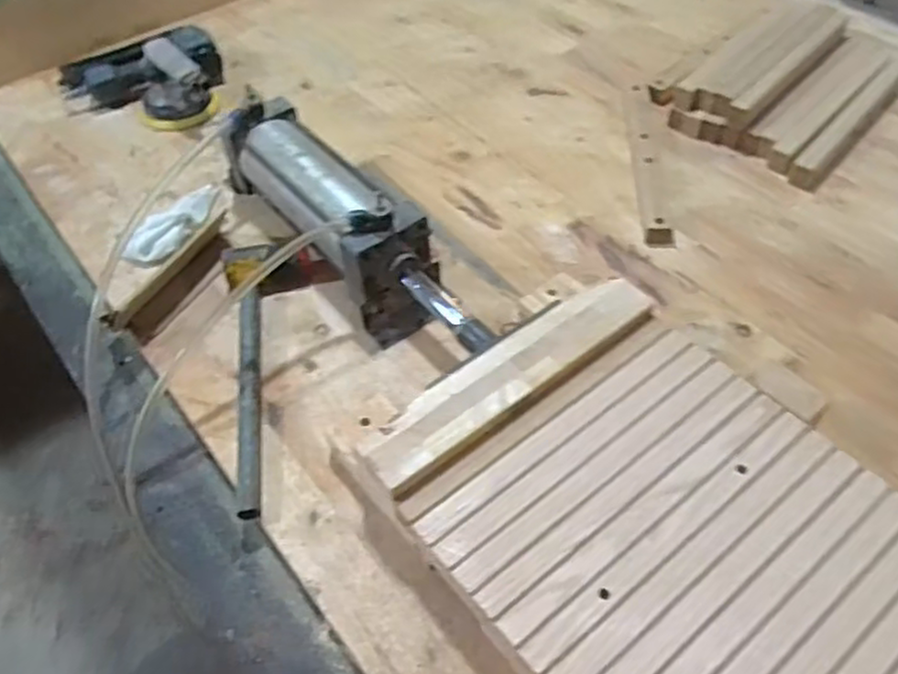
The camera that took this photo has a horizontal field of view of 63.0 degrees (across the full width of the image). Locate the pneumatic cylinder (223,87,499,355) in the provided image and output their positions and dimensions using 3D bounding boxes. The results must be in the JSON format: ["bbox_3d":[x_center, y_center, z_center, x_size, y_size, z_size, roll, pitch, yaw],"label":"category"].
[{"bbox_3d":[-0.112,-0.128,0.839,0.116,0.124,0.465,-29,54,-21],"label":"pneumatic cylinder"}]

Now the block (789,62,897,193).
[{"bbox_3d":[0.562,-0.303,1.010,0.039,0.047,0.323,34,59,27],"label":"block"}]

